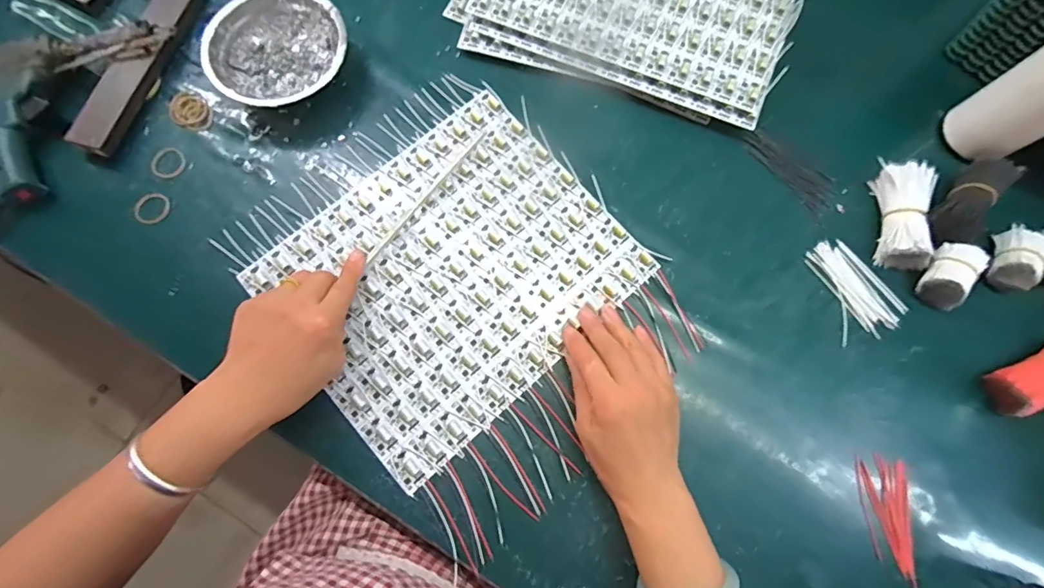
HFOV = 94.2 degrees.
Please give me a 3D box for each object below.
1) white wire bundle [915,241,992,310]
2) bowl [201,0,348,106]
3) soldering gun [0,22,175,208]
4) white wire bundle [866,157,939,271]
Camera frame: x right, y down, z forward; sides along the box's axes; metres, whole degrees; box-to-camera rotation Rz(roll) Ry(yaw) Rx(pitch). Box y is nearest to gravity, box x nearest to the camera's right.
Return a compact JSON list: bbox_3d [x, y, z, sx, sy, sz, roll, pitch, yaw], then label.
[{"bbox_3d":[0.379,-0.018,0.430,0.032,0.026,0.057,32,79,5],"label":"white wire bundle"},{"bbox_3d":[-0.235,-0.236,0.465,0.125,0.037,0.115,0,78,-2],"label":"bowl"},{"bbox_3d":[-0.447,-0.194,0.460,0.116,0.041,0.213,31,79,4],"label":"soldering gun"},{"bbox_3d":[0.349,-0.073,0.442,0.038,0.032,0.097,6,78,-1],"label":"white wire bundle"}]

